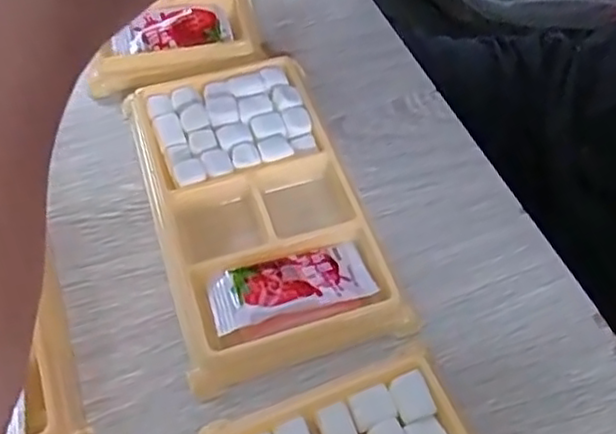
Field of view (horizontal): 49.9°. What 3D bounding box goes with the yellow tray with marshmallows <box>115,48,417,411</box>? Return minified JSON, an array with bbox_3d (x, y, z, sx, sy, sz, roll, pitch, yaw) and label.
[{"bbox_3d":[-0.020,-0.007,0.250,0.075,0.014,0.129,-15,57,-11],"label":"yellow tray with marshmallows"}]

